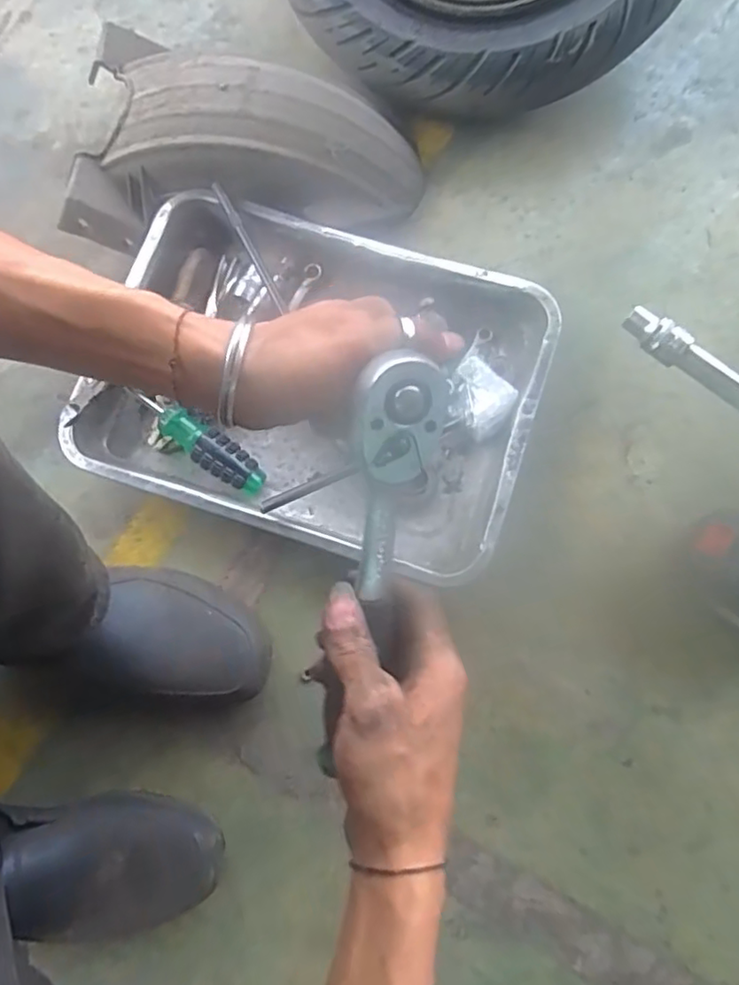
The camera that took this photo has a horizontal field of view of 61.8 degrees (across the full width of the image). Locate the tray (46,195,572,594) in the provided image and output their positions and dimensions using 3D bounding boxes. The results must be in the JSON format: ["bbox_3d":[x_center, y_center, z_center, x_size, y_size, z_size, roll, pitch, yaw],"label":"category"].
[{"bbox_3d":[-0.051,-0.103,0.569,0.394,0.054,0.293,18,78,5],"label":"tray"}]

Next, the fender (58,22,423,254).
[{"bbox_3d":[-0.121,-0.361,0.608,0.333,0.106,0.213,-5,77,0],"label":"fender"}]

